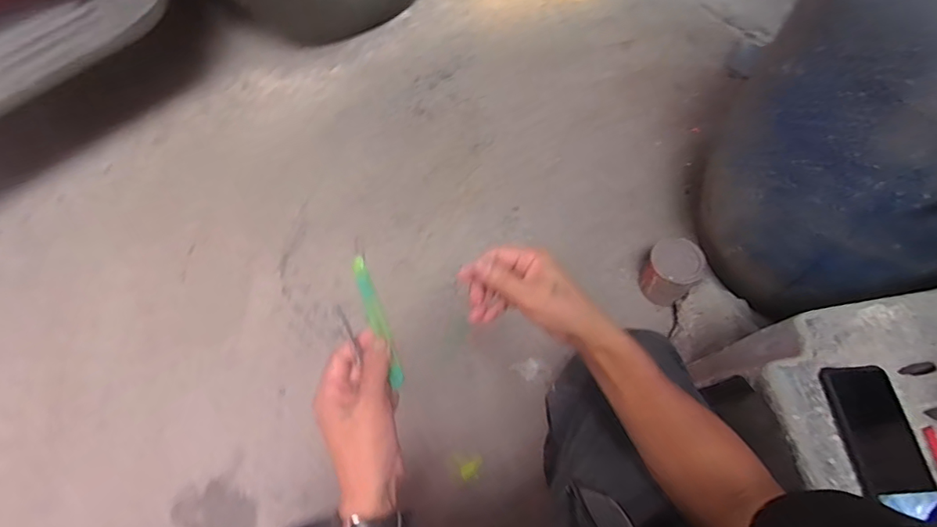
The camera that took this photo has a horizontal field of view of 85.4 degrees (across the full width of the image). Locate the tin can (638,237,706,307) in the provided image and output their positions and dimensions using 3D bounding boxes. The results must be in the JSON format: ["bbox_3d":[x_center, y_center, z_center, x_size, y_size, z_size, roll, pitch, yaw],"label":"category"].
[{"bbox_3d":[0.416,0.012,1.038,0.102,0.123,0.106,-1,62,2],"label":"tin can"}]

